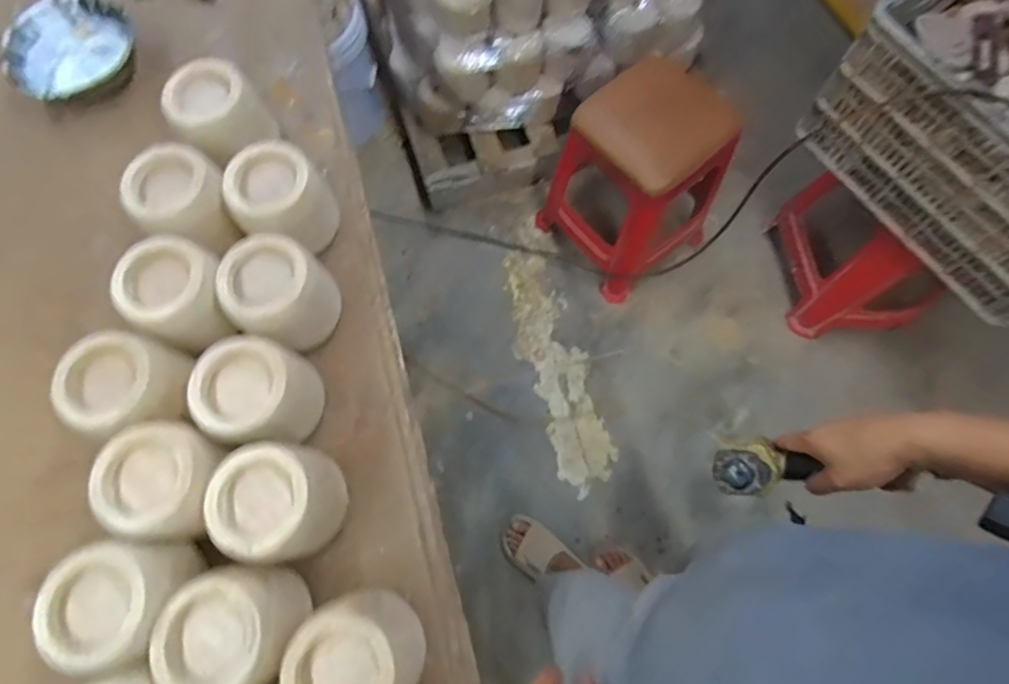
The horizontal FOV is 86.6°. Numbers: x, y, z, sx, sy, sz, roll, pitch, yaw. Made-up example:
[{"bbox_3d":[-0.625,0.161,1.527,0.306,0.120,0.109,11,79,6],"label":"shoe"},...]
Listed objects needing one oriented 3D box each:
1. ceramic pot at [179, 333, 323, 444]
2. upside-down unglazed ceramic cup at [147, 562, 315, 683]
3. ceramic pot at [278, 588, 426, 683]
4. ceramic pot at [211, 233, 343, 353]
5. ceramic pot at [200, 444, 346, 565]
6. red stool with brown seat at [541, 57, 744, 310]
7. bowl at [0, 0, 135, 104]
[{"bbox_3d":[-0.323,0.068,0.705,0.127,0.114,0.125,0,71,0],"label":"ceramic pot"},{"bbox_3d":[-0.311,0.333,0.618,0.133,0.114,0.128,0,71,0],"label":"upside-down unglazed ceramic cup"},{"bbox_3d":[-0.167,0.364,0.605,0.127,0.118,0.123,0,71,0],"label":"ceramic pot"},{"bbox_3d":[-0.314,-0.068,0.751,0.129,0.111,0.130,0,71,0],"label":"ceramic pot"},{"bbox_3d":[-0.277,0.198,0.657,0.131,0.117,0.136,0,71,0],"label":"ceramic pot"},{"bbox_3d":[0.323,-0.398,1.345,0.308,0.512,0.349,-36,75,-12],"label":"red stool with brown seat"},{"bbox_3d":[-0.753,-0.511,0.926,0.190,0.055,0.190,0,71,0],"label":"bowl"}]

